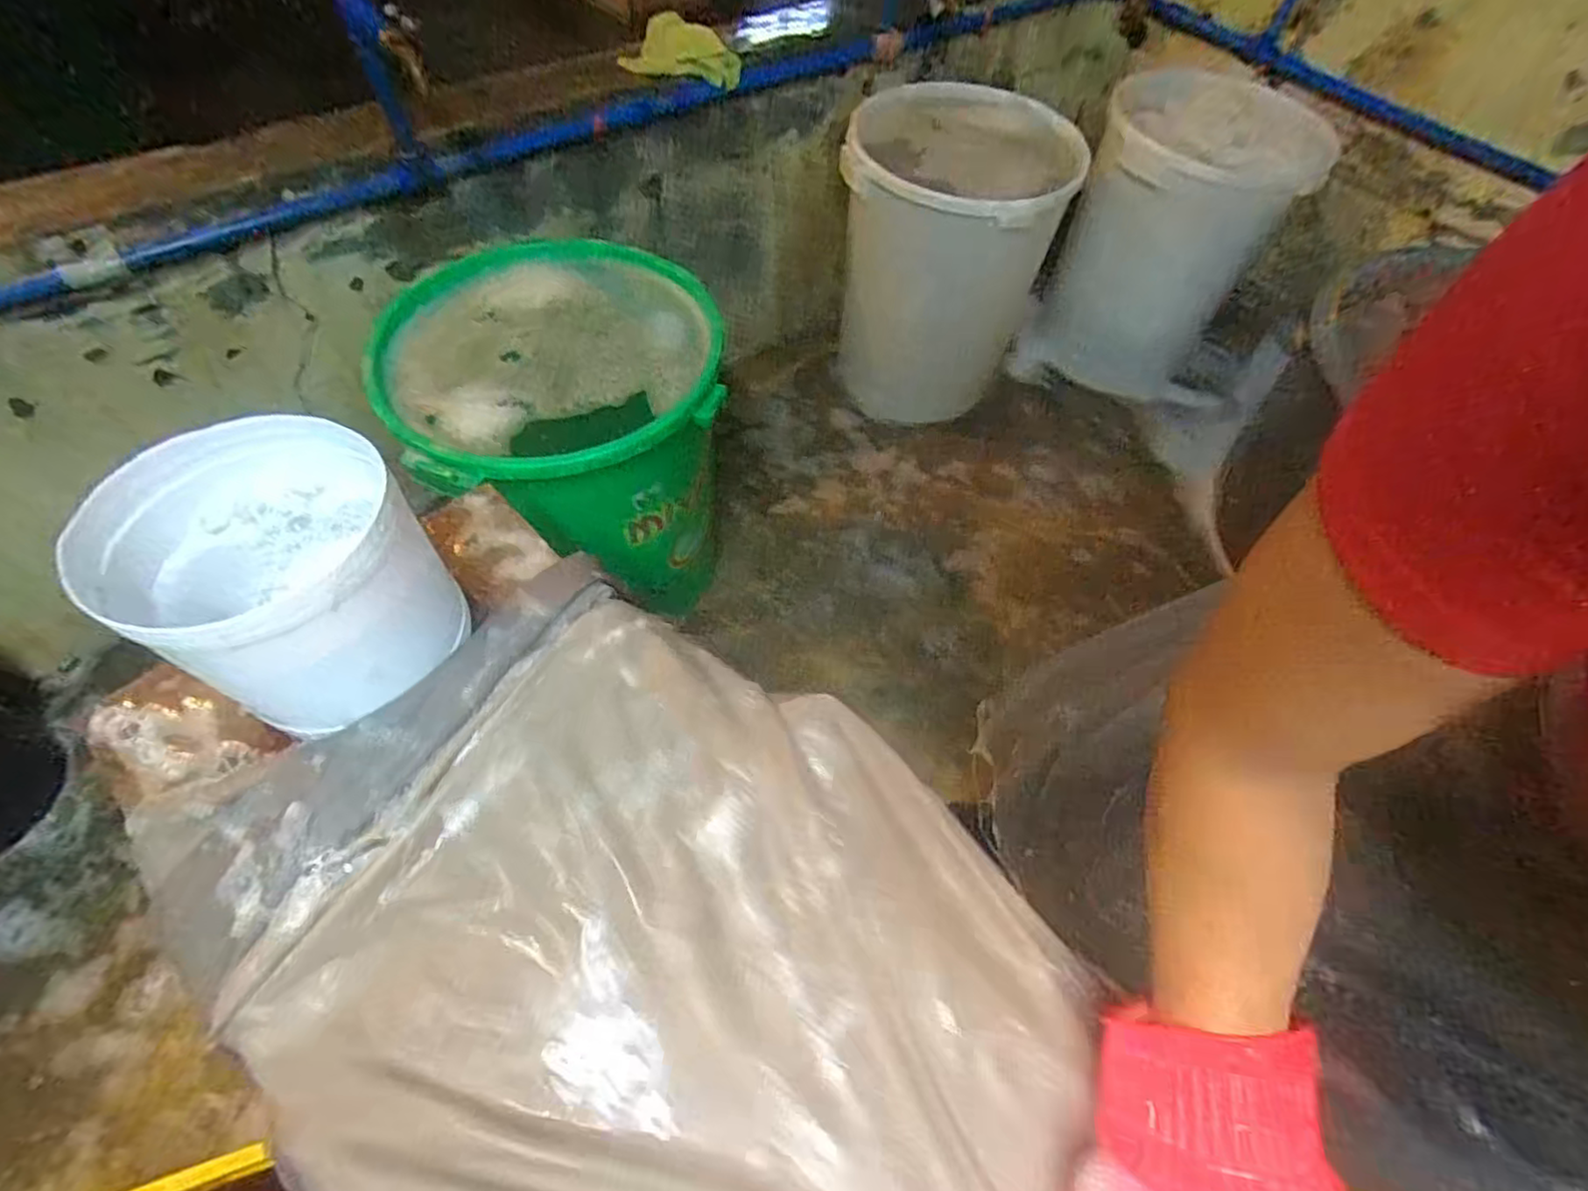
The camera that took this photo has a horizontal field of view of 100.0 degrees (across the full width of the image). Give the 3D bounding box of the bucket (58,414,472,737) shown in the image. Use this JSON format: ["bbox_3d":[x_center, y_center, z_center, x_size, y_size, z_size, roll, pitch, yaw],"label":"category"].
[{"bbox_3d":[-0.317,-0.014,0.427,0.158,0.132,0.150,2,58,-3],"label":"bucket"}]

